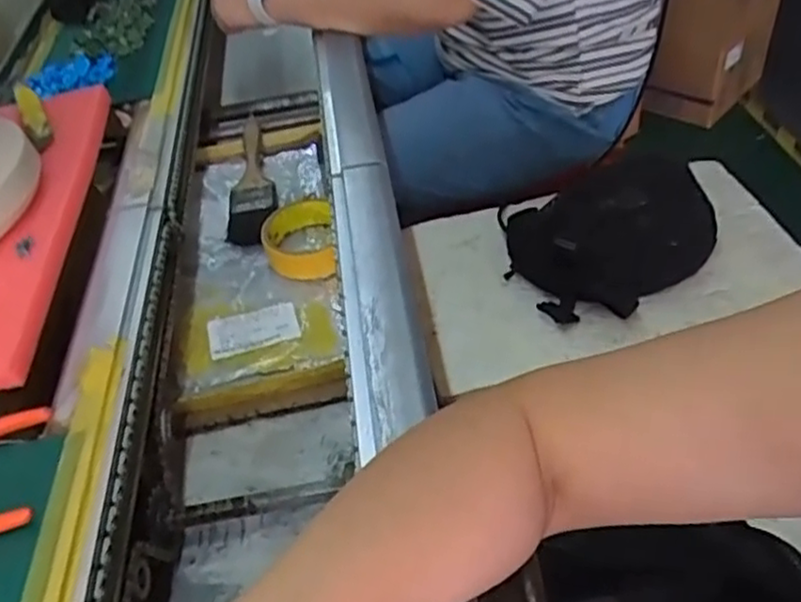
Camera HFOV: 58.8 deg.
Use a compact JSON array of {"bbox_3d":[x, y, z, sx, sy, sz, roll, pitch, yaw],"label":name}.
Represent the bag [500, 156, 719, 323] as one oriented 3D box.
[{"bbox_3d":[0.242,-0.080,0.794,0.233,0.101,0.158,-8,44,0],"label":"bag"}]

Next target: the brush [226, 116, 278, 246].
[{"bbox_3d":[-0.156,-0.133,0.769,0.045,0.028,0.205,-6,44,2],"label":"brush"}]

